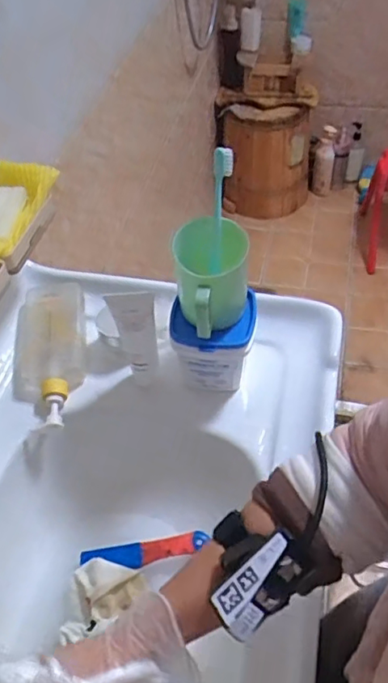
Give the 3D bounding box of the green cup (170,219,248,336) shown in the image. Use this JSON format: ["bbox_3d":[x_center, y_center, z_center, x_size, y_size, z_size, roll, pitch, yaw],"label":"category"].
[{"bbox_3d":[0.018,-0.058,0.593,0.075,0.104,0.097,0,49,4],"label":"green cup"}]

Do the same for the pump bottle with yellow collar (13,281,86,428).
[{"bbox_3d":[-0.184,0.017,0.713,0.095,0.052,0.206,-9,49,-4],"label":"pump bottle with yellow collar"}]

